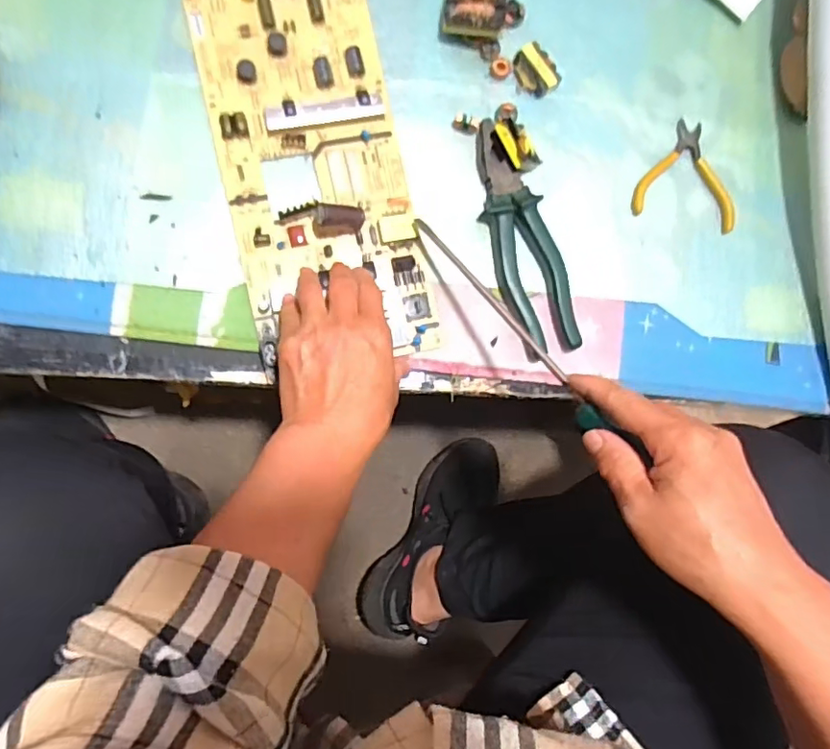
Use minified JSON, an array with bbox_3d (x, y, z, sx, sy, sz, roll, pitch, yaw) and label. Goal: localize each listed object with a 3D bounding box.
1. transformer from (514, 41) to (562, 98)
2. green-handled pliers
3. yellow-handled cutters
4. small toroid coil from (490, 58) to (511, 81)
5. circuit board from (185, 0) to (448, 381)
[{"bbox_3d":[0.103,-0.259,0.490,0.043,0.016,0.028,45,81,-3],"label":"transformer"},{"bbox_3d":[0.088,-0.110,0.474,0.052,0.020,0.192,-15,88,-9],"label":"green-handled pliers"},{"bbox_3d":[0.243,-0.179,0.506,0.095,0.008,0.092,9,84,-8],"label":"yellow-handled cutters"},{"bbox_3d":[0.074,-0.262,0.489,0.017,0.010,0.016,1,86,-9],"label":"small toroid coil"},{"bbox_3d":[-0.079,-0.166,0.450,0.142,0.027,0.311,-12,88,-9],"label":"circuit board"}]

